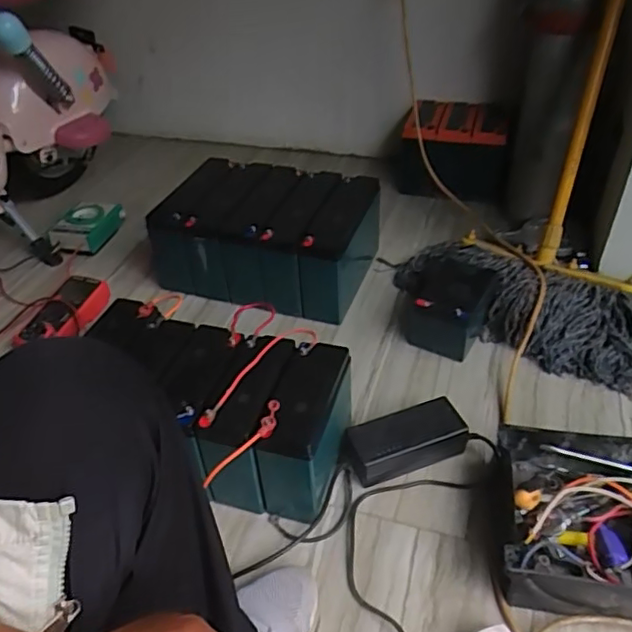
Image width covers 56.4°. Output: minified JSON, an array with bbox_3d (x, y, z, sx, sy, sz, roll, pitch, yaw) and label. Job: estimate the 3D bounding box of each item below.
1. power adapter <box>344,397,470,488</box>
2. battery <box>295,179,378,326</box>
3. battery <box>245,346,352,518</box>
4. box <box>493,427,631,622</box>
[{"bbox_3d":[0.129,0.181,0.856,0.169,0.063,0.074,-17,41,-15],"label":"power adapter"},{"bbox_3d":[0.054,-0.136,1.157,0.084,0.178,0.272,10,42,17],"label":"battery"},{"bbox_3d":[-0.019,0.160,0.808,0.095,0.191,0.174,7,41,14],"label":"battery"},{"bbox_3d":[0.394,0.259,0.724,0.320,0.086,0.216,4,41,10],"label":"box"}]

